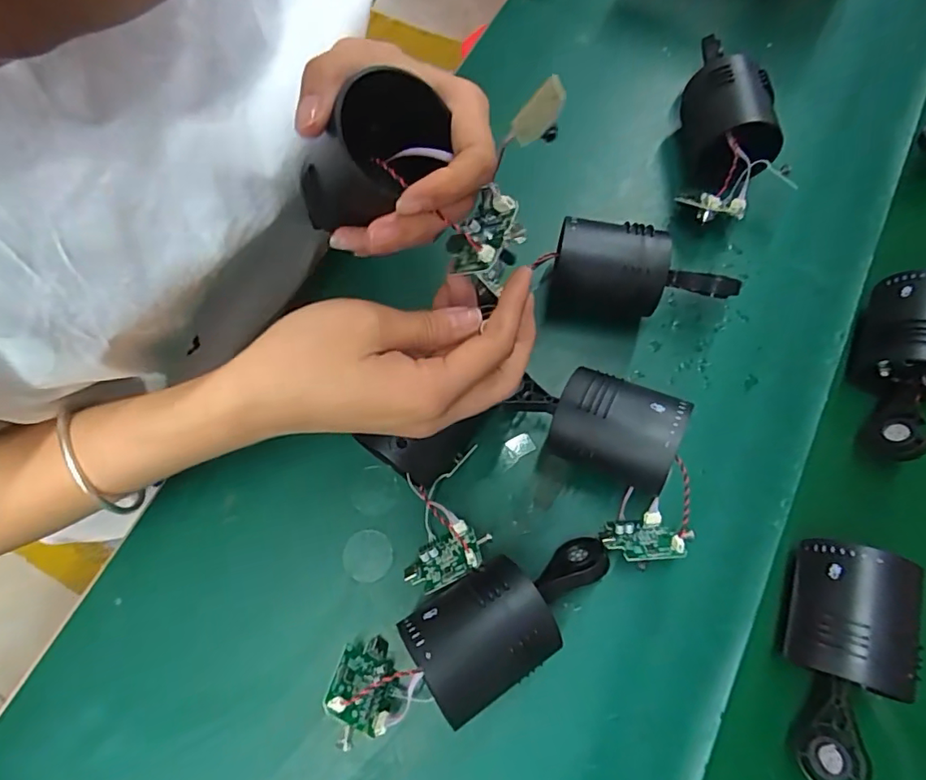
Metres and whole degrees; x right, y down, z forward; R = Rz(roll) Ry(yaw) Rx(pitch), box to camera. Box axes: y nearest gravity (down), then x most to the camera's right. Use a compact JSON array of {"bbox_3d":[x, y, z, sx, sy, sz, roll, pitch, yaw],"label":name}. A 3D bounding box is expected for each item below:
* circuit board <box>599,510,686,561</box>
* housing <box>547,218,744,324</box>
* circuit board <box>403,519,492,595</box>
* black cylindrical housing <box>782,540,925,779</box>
[{"bbox_3d":[0.099,0.082,0.296,0.038,0.035,0.008,-9,114,-6],"label":"circuit board"},{"bbox_3d":[0.114,-0.071,0.340,0.113,0.058,0.052,6,68,5],"label":"housing"},{"bbox_3d":[-0.009,0.093,0.294,0.049,0.008,0.033,-27,29,5],"label":"circuit board"},{"bbox_3d":[0.193,0.138,0.270,0.048,0.042,0.116,17,70,9],"label":"black cylindrical housing"}]

